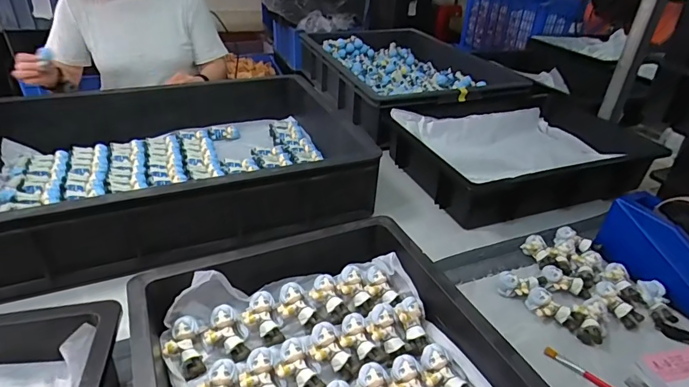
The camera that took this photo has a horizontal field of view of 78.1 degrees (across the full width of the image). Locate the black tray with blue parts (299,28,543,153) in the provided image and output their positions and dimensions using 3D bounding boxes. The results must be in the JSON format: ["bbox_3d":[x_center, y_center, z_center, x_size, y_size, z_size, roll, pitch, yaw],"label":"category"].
[{"bbox_3d":[0.151,-0.315,1.140,0.391,0.141,0.598,-10,35,-21],"label":"black tray with blue parts"}]

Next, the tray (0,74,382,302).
[{"bbox_3d":[-0.300,-0.059,0.725,0.583,0.141,0.417,-10,35,-21],"label":"tray"}]

